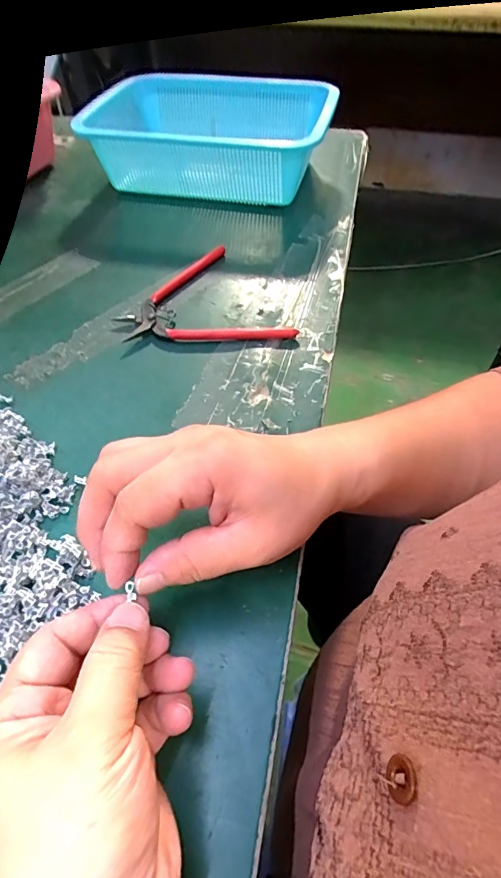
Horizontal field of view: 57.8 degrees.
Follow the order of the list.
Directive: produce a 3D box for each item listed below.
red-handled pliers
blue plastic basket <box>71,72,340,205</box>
[{"bbox_3d":[-0.038,-0.132,0.403,0.144,0.011,0.130,-2,53,1],"label":"red-handled pliers"},{"bbox_3d":[-0.042,-0.345,0.524,0.250,0.079,0.184,14,55,13],"label":"blue plastic basket"}]

